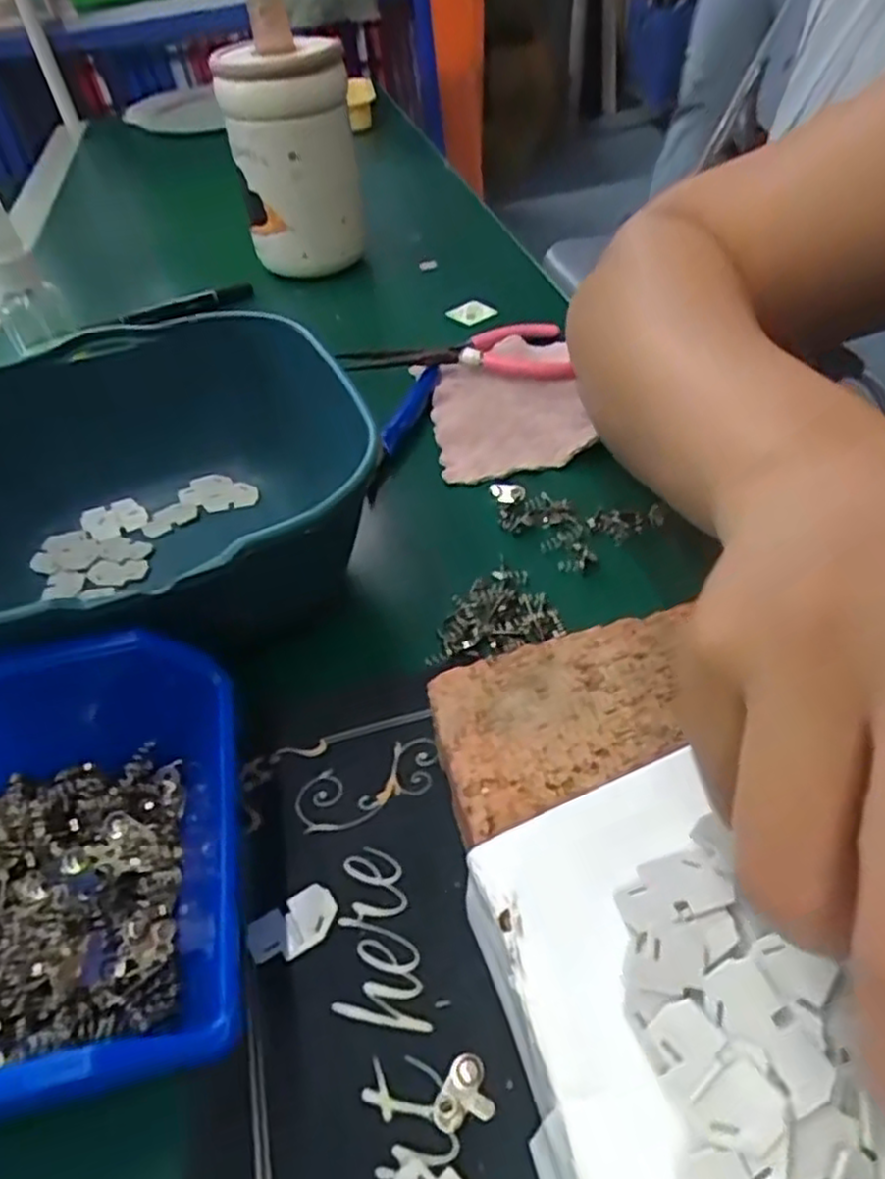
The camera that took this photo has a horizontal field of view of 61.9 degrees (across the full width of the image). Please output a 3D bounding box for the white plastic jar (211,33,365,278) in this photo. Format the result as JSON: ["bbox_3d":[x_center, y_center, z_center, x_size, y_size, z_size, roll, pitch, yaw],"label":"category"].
[{"bbox_3d":[-0.103,-0.303,0.532,0.084,0.142,0.097,-9,45,-1],"label":"white plastic jar"}]

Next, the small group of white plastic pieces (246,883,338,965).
[{"bbox_3d":[-0.043,0.097,0.213,0.026,0.004,0.016,-30,49,-20],"label":"small group of white plastic pieces"}]

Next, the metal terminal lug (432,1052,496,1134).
[{"bbox_3d":[0.004,0.124,0.183,0.015,0.004,0.014,-17,46,-8],"label":"metal terminal lug"}]

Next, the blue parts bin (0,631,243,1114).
[{"bbox_3d":[-0.128,0.080,0.197,0.145,0.057,0.124,-13,45,-4],"label":"blue parts bin"}]

